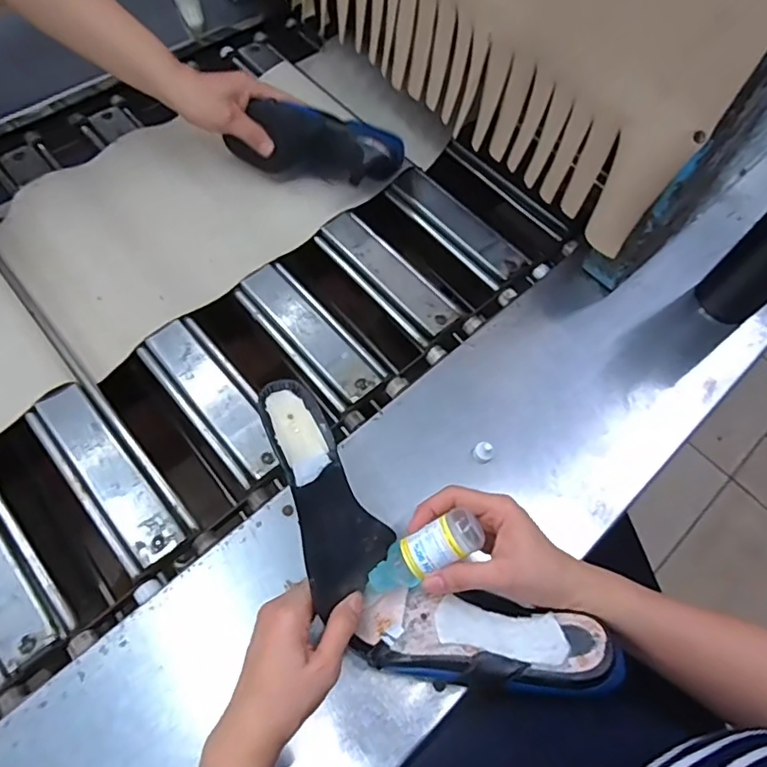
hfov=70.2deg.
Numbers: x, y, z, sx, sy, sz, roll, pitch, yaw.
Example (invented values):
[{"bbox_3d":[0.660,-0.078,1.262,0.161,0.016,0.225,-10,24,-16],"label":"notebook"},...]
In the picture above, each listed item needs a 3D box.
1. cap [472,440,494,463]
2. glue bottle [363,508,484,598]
[{"bbox_3d":[0.102,0.068,0.554,0.020,0.022,0.022,1,63,-3],"label":"cap"},{"bbox_3d":[0.024,0.132,0.412,0.102,0.030,0.032,-33,65,12],"label":"glue bottle"}]

